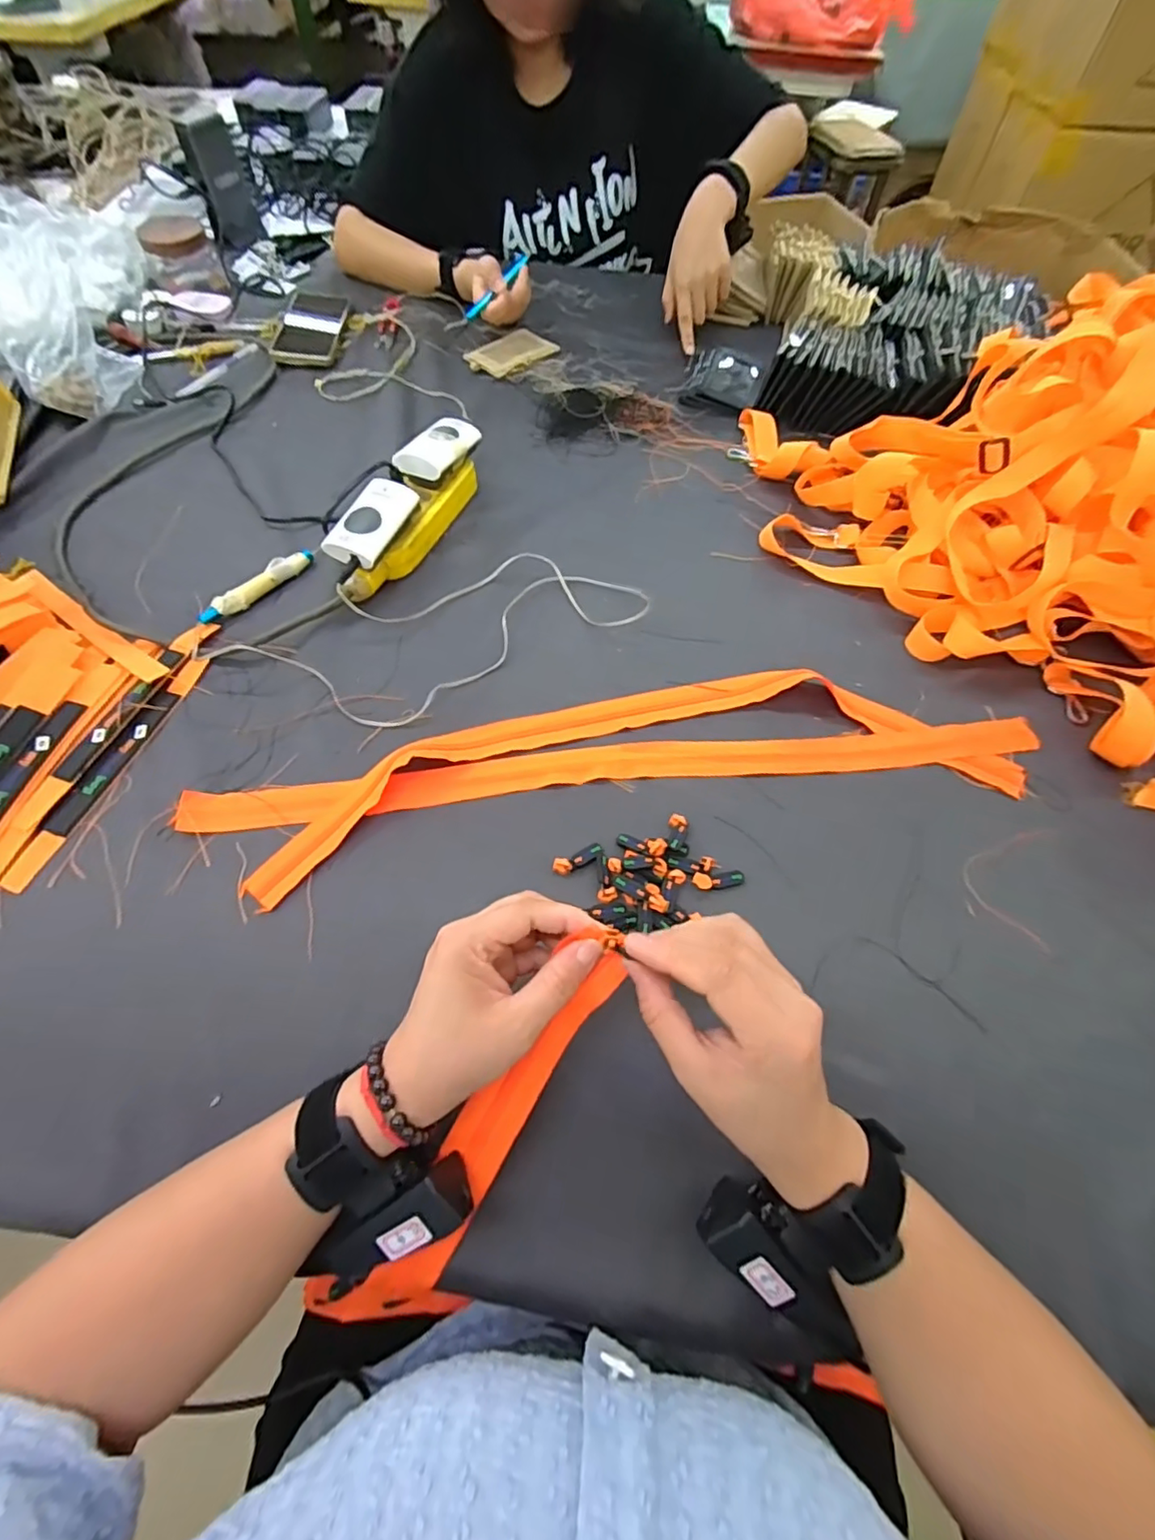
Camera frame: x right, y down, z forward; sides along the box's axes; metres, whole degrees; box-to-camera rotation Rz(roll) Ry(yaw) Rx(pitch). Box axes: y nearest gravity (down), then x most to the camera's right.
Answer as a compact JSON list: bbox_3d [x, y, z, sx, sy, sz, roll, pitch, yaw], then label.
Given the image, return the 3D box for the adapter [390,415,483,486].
[{"bbox_3d":[-0.143,-0.332,0.604,0.048,0.025,0.107,23,63,10],"label":"adapter"}]

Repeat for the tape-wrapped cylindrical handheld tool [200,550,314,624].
[{"bbox_3d":[-0.312,-0.181,0.564,0.020,0.011,0.120,33,65,15],"label":"tape-wrapped cylindrical handheld tool"}]

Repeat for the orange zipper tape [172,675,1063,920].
[{"bbox_3d":[0.036,-0.008,0.472,0.668,0.019,0.133,-8,62,-6],"label":"orange zipper tape"}]

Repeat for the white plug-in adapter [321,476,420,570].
[{"bbox_3d":[-0.194,-0.236,0.545,0.048,0.022,0.099,19,62,9],"label":"white plug-in adapter"}]

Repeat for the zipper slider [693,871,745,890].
[{"bbox_3d":[0.106,0.081,0.429,0.040,0.006,0.012,-5,61,-5],"label":"zipper slider"}]

